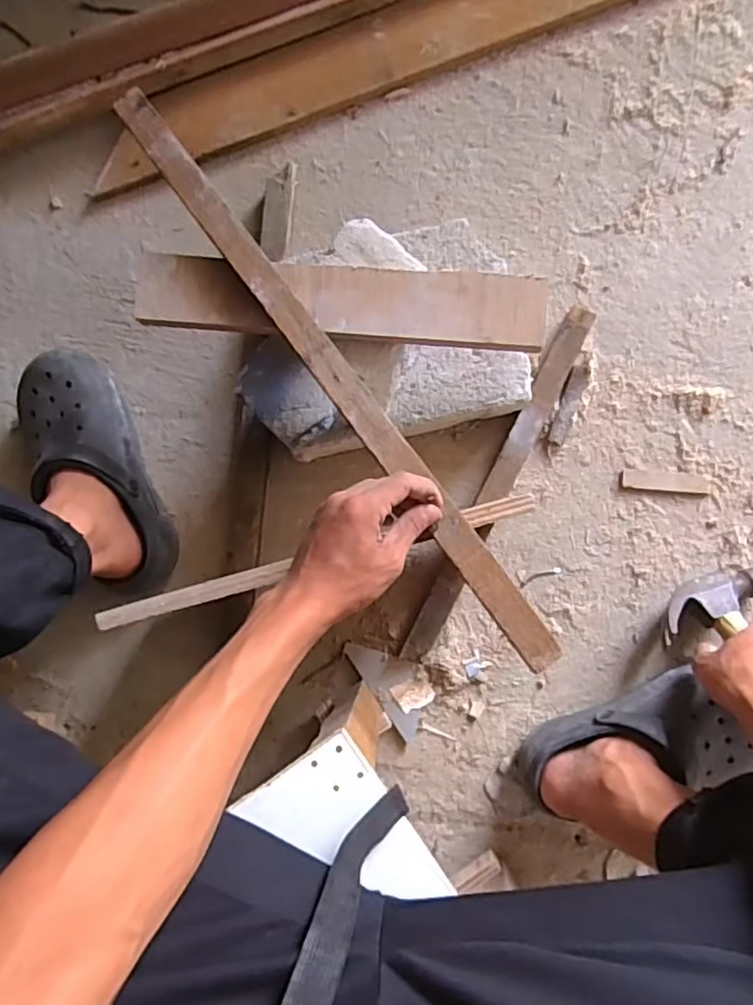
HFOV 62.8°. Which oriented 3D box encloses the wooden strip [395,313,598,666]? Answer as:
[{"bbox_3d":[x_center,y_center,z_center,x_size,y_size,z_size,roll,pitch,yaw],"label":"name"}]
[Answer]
[{"bbox_3d":[0.132,-0.017,0.669,0.032,0.024,0.413,26,90,5],"label":"wooden strip"}]

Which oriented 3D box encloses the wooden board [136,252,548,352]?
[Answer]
[{"bbox_3d":[-0.033,-0.175,0.536,0.350,0.019,0.064,4,88,5],"label":"wooden board"}]

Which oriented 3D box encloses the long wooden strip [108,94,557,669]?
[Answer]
[{"bbox_3d":[-0.040,-0.114,0.511,0.029,0.009,0.587,-36,84,2],"label":"long wooden strip"}]

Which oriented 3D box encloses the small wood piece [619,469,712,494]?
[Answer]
[{"bbox_3d":[0.313,-0.023,0.667,0.094,0.004,0.020,5,88,5],"label":"small wood piece"}]

